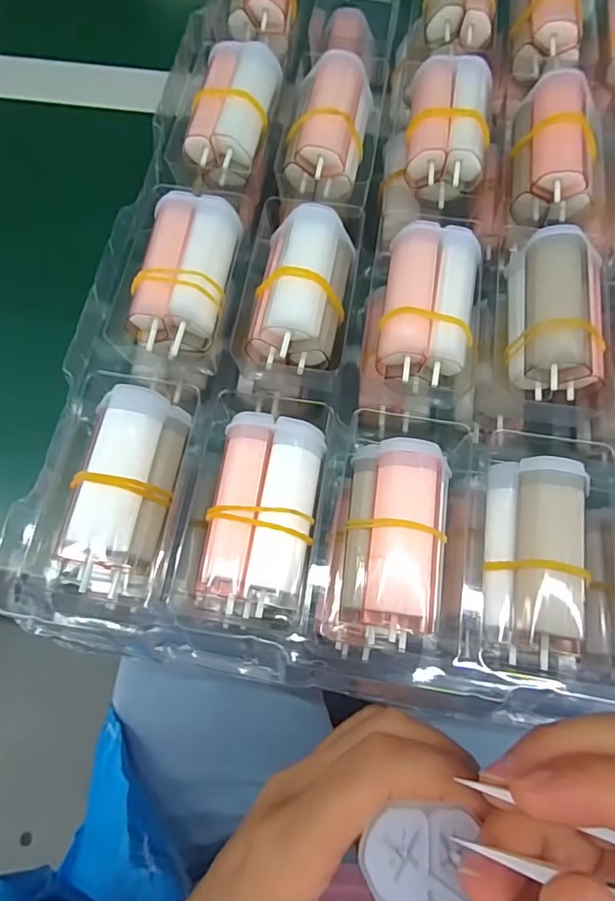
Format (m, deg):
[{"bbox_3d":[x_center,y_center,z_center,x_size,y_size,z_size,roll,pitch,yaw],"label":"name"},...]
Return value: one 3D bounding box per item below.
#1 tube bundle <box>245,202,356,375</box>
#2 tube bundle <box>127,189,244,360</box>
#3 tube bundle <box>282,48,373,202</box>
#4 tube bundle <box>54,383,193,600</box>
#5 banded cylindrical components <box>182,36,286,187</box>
[{"bbox_3d":[-0.001,-0.066,0.213,0.031,0.028,0.074,10,70,5],"label":"tube bundle"},{"bbox_3d":[-0.051,-0.075,0.216,0.034,0.021,0.070,10,70,5],"label":"tube bundle"},{"bbox_3d":[0.011,-0.158,0.249,0.035,0.029,0.068,13,83,6],"label":"tube bundle"},{"bbox_3d":[-0.066,0.013,0.187,0.028,0.020,0.071,9,70,4],"label":"tube bundle"},{"bbox_3d":[-0.035,-0.169,0.253,0.034,0.024,0.069,13,71,6],"label":"banded cylindrical components"}]

